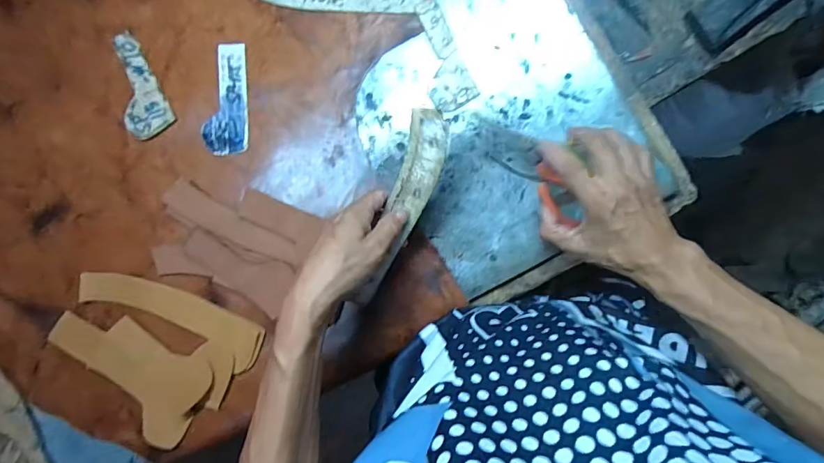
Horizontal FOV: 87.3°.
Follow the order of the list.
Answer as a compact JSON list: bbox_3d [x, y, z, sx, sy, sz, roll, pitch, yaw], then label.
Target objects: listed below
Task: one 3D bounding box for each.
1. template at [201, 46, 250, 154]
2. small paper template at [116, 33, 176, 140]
[{"bbox_3d":[-0.212,-0.149,0.488,0.049,0.006,0.123,-2,88,3],"label":"template"},{"bbox_3d":[-0.317,-0.166,0.492,0.052,0.005,0.118,-28,87,2],"label":"small paper template"}]

